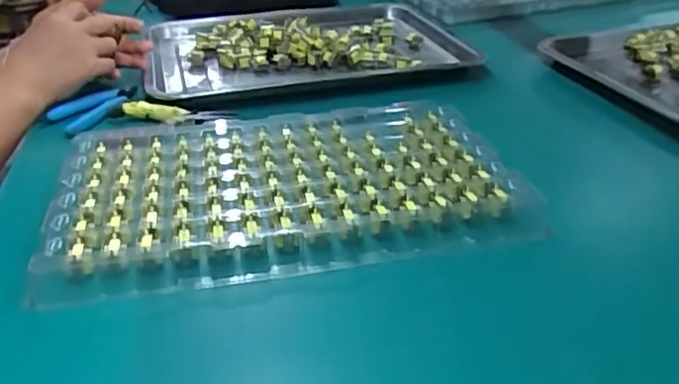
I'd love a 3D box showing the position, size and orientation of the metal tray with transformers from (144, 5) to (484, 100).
[{"bbox_3d":[-0.048,-0.195,0.788,0.384,0.030,0.289,-11,32,-15],"label":"metal tray with transformers"}]

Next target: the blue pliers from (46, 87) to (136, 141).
[{"bbox_3d":[-0.249,-0.090,0.644,0.040,0.021,0.102,19,38,29],"label":"blue pliers"}]

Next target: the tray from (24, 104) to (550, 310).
[{"bbox_3d":[-0.042,-0.005,0.491,0.339,0.033,0.204,-6,33,-8],"label":"tray"}]

